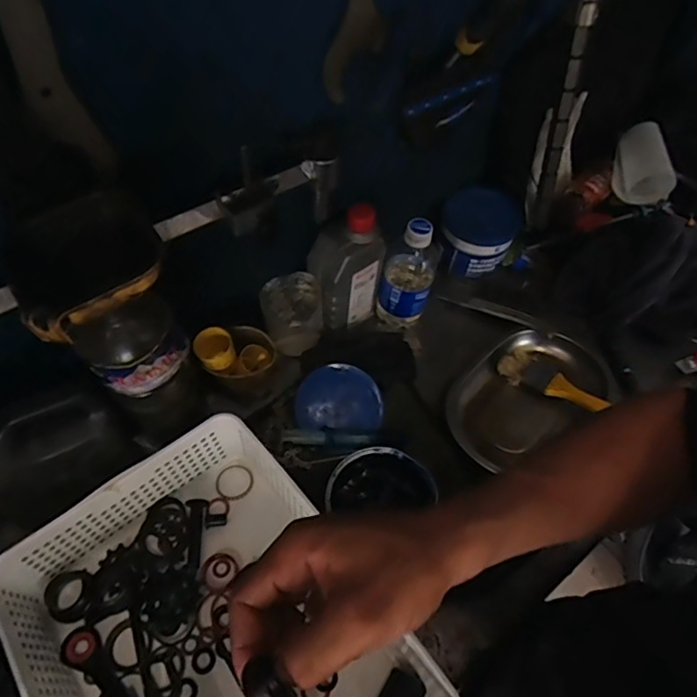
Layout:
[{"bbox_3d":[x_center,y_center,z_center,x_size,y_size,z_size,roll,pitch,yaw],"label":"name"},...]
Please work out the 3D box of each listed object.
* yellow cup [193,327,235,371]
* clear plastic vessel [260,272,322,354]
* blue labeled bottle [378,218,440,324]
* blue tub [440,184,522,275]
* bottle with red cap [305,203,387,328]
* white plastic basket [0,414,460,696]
[{"bbox_3d":[-0.139,0.001,0.559,0.037,0.027,0.041,-31,62,-21],"label":"yellow cup"},{"bbox_3d":[-0.066,-0.038,0.640,0.065,0.092,0.058,-5,56,-6],"label":"clear plastic vessel"},{"bbox_3d":[0.072,-0.087,0.654,0.065,0.168,0.058,10,56,5],"label":"blue labeled bottle"},{"bbox_3d":[0.176,-0.156,0.726,0.094,0.102,0.092,25,58,14],"label":"blue tub"},{"bbox_3d":[-0.002,-0.092,0.620,0.074,0.157,0.053,-32,63,-22],"label":"bottle with red cap"},{"bbox_3d":[-0.113,0.243,0.446,0.245,0.082,0.317,-33,63,-22],"label":"white plastic basket"}]

